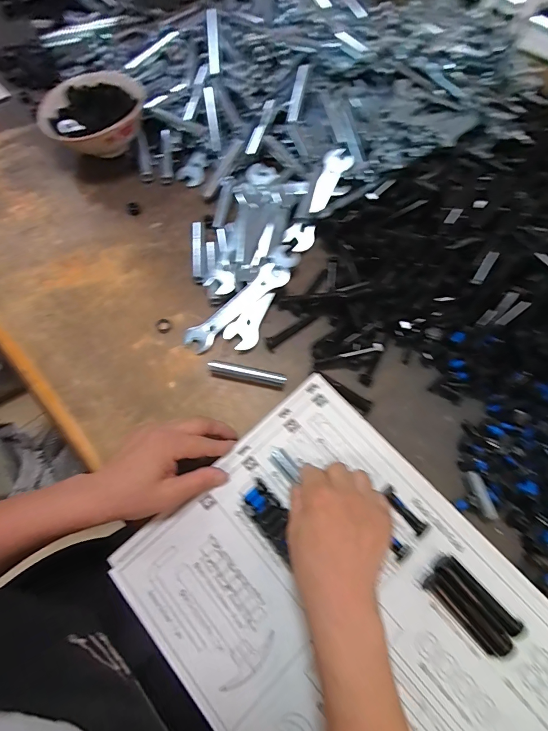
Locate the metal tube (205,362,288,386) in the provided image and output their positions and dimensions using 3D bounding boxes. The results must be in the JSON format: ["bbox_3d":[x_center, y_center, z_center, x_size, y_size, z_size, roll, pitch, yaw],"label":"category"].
[{"bbox_3d":[-0.031,0.008,0.431,0.089,0.015,0.011,9,67,0],"label":"metal tube"}]

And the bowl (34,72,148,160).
[{"bbox_3d":[-0.248,-0.343,0.535,0.149,0.069,0.141,1,67,-3],"label":"bowl"}]

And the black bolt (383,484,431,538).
[{"bbox_3d":[0.130,0.142,0.369,0.014,0.015,0.053,-36,74,-17],"label":"black bolt"}]

